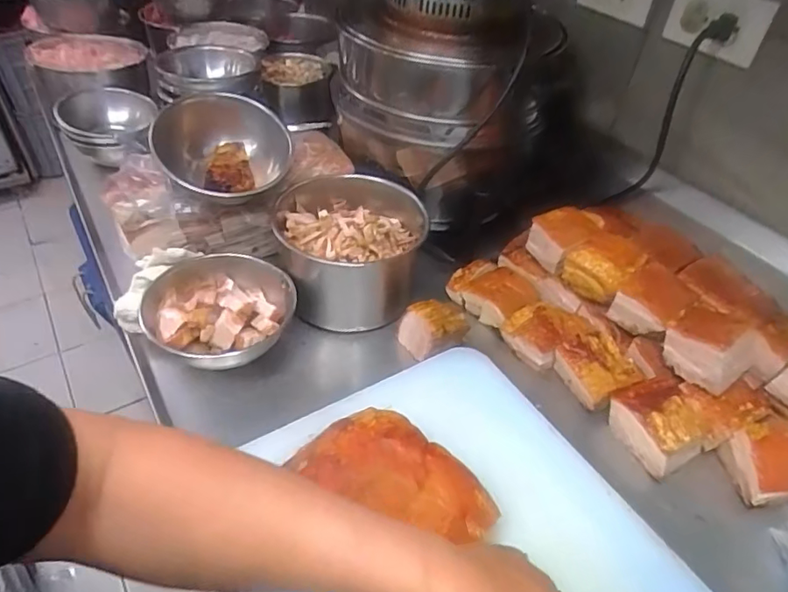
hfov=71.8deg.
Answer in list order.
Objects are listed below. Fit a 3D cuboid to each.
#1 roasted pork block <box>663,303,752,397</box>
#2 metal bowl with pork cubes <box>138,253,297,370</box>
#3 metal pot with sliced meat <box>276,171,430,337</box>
[{"bbox_3d":[0.357,0.058,0.616,0.075,0.073,0.078,-32,54,-33],"label":"roasted pork block"},{"bbox_3d":[-0.201,0.029,0.658,0.166,0.076,0.171,3,43,-3],"label":"metal bowl with pork cubes"},{"bbox_3d":[-0.058,-0.063,0.732,0.190,0.119,0.188,3,43,-3],"label":"metal pot with sliced meat"}]

